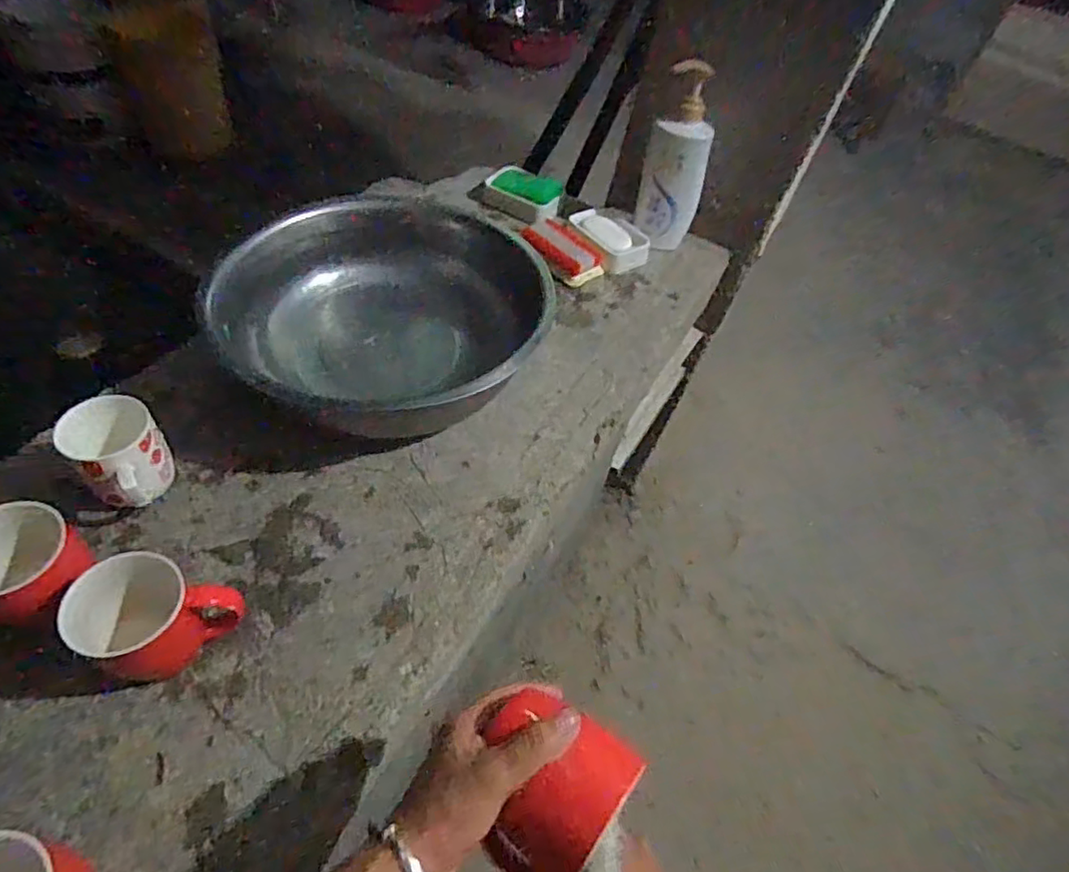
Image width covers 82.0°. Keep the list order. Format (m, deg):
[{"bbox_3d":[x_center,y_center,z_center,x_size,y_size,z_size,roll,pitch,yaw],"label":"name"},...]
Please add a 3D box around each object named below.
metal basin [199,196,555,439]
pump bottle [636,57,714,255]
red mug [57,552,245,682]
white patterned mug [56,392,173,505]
[{"bbox_3d":[-0.181,-0.156,0.731,0.342,0.093,0.342,3,52,-4],"label":"metal basin"},{"bbox_3d":[0.203,-0.386,0.860,0.093,0.213,0.057,19,51,5],"label":"pump bottle"},{"bbox_3d":[-0.290,0.139,0.482,0.103,0.085,0.081,3,52,-7],"label":"red mug"},{"bbox_3d":[-0.370,0.022,0.561,0.092,0.093,0.073,37,55,19],"label":"white patterned mug"}]

